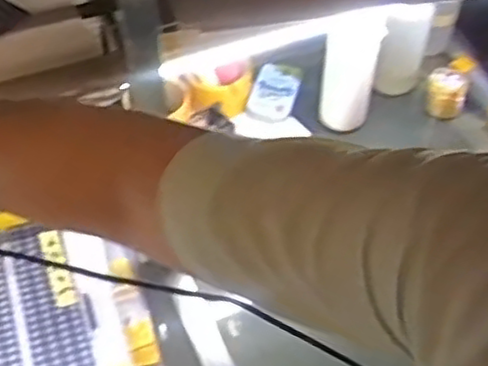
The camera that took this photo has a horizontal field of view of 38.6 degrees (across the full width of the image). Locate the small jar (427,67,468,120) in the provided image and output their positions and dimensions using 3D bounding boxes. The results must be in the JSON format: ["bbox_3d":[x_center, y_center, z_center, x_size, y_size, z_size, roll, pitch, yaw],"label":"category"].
[{"bbox_3d":[0.293,-0.130,1.011,0.055,0.055,0.057,1,49,-1],"label":"small jar"}]

